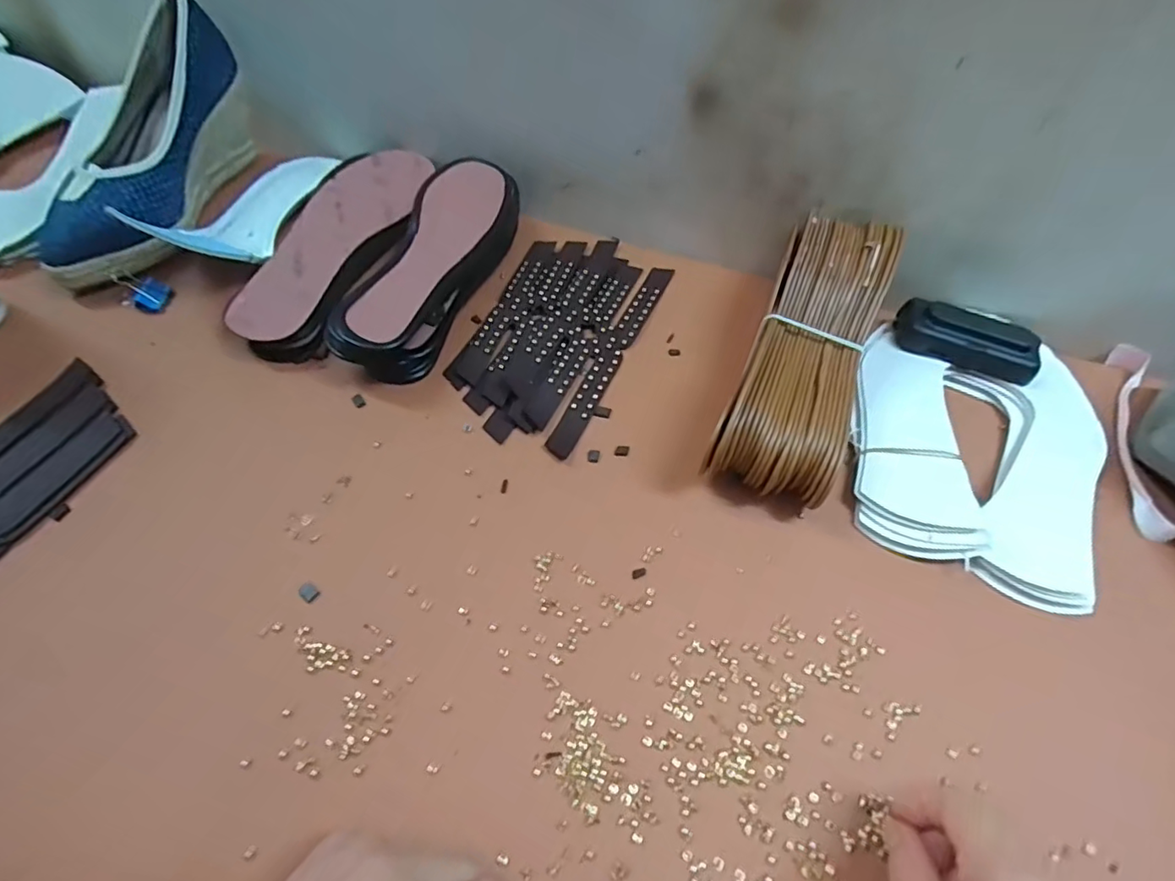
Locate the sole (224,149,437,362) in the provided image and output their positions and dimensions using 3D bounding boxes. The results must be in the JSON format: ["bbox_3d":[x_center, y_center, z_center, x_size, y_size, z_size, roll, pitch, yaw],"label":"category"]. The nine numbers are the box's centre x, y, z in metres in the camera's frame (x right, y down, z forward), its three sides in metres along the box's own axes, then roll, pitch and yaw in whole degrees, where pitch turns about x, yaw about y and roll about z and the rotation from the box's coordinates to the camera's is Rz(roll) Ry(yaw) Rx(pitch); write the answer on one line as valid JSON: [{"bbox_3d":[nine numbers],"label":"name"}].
[{"bbox_3d":[-0.198,-0.169,0.458,0.085,0.027,0.236,11,55,1],"label":"sole"}]

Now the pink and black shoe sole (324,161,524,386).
[{"bbox_3d":[-0.122,-0.139,0.453,0.071,0.055,0.226,20,55,7],"label":"pink and black shoe sole"}]

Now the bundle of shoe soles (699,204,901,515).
[{"bbox_3d":[0.159,-0.067,0.416,0.080,0.080,0.230,23,56,9],"label":"bundle of shoe soles"}]

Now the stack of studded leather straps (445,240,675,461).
[{"bbox_3d":[-0.022,-0.092,0.461,0.113,0.021,0.220,23,56,10],"label":"stack of studded leather straps"}]

